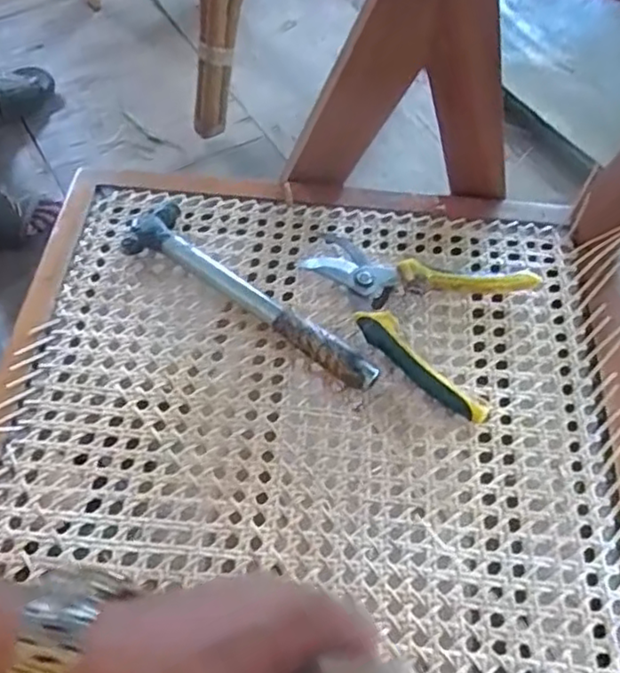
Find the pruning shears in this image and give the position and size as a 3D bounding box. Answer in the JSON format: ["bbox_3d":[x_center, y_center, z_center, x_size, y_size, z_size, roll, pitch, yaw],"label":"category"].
[{"bbox_3d":[0.072,-0.021,0.498,0.167,0.021,0.132,21,60,10],"label":"pruning shears"}]

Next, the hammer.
[{"bbox_3d":[-0.052,-0.031,0.495,0.237,0.027,0.050,39,65,19],"label":"hammer"}]

